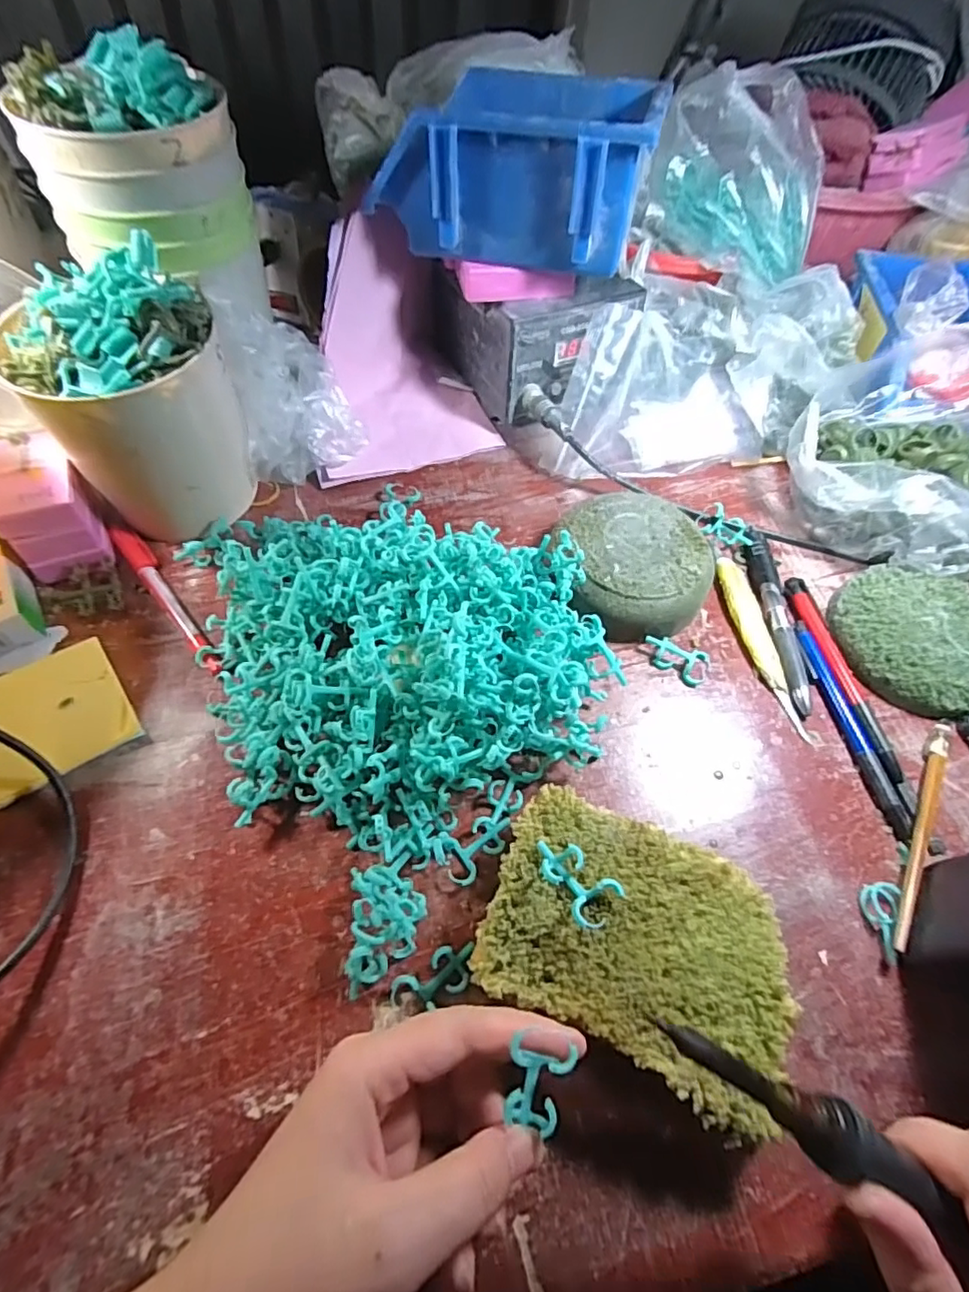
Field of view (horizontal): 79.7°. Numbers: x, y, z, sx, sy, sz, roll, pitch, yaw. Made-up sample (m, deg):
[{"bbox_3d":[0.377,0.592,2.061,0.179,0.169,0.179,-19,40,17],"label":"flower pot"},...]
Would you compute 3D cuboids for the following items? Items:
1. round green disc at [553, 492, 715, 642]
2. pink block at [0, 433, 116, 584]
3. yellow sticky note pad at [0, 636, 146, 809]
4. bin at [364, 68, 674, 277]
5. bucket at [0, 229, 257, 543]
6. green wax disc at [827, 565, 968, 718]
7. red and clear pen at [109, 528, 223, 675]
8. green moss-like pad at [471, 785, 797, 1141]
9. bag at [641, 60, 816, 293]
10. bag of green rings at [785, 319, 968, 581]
[{"bbox_3d":[0.098,-0.055,0.377,0.092,0.028,0.097,1,59,-2],"label":"round green disc"},{"bbox_3d":[-0.271,-0.087,0.361,0.049,0.053,0.072,-25,63,-18],"label":"pink block"},{"bbox_3d":[-0.241,0.038,0.319,0.075,0.005,0.078,-32,66,-20],"label":"yellow sticky note pad"},{"bbox_3d":[0.022,-0.316,0.389,0.163,0.087,0.119,13,59,5],"label":"bin"},{"bbox_3d":[-0.202,-0.139,0.348,0.106,0.138,0.088,-30,64,-20],"label":"bucket"},{"bbox_3d":[0.278,-0.006,0.366,0.102,0.020,0.097,1,59,-2],"label":"green wax disc"},{"bbox_3d":[-0.197,-0.033,0.363,0.016,0.011,0.138,-37,67,-22],"label":"red and clear pen"},{"bbox_3d":[0.068,0.125,0.248,0.132,0.014,0.090,25,60,9],"label":"green moss-like pad"},{"bbox_3d":[0.210,-0.387,0.469,0.146,0.087,0.119,18,60,8],"label":"bag"},{"bbox_3d":[0.326,-0.142,0.401,0.200,0.102,0.176,-30,64,-20],"label":"bag of green rings"}]

